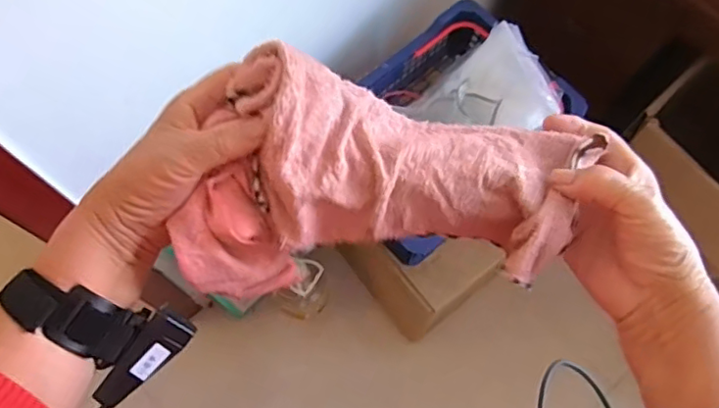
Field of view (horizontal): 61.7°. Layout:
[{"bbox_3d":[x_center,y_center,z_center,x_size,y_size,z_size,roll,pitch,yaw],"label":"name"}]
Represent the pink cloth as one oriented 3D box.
[{"bbox_3d":[0.018,-0.012,0.381,0.252,0.115,0.118,2,69,0],"label":"pink cloth"}]

